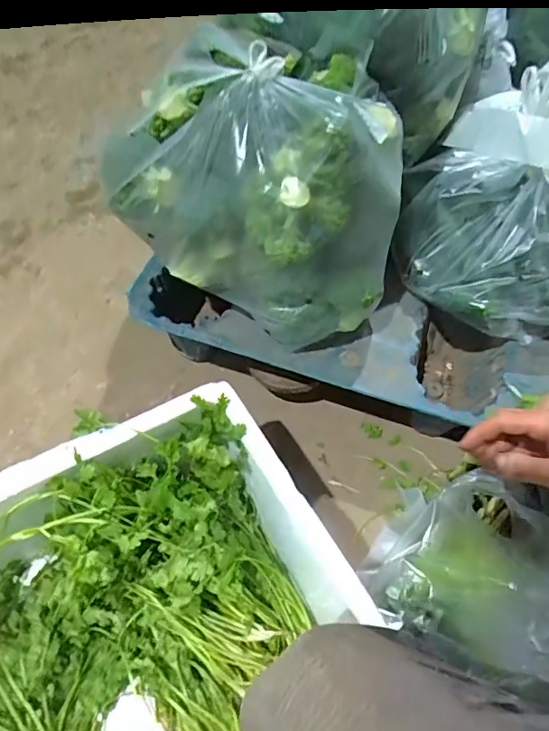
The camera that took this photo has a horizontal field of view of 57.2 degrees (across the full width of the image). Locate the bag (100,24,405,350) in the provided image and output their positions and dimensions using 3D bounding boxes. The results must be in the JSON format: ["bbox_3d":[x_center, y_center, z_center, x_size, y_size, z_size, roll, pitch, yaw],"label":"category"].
[{"bbox_3d":[0.002,-0.246,0.665,0.348,0.262,0.282,19,59,9],"label":"bag"}]

